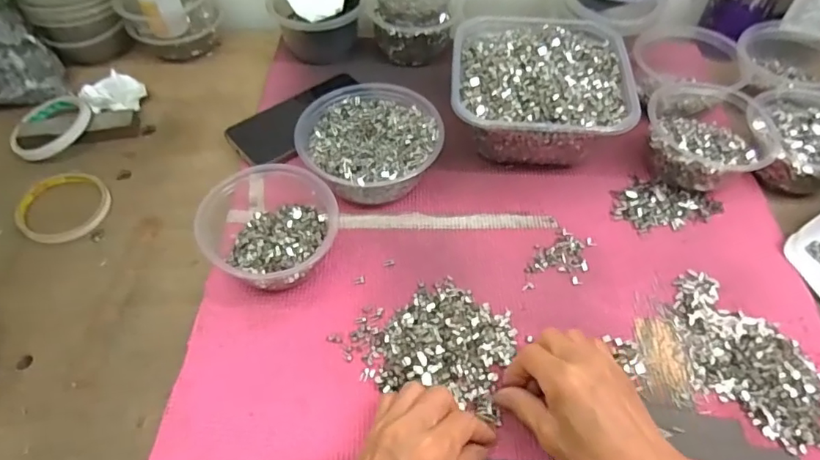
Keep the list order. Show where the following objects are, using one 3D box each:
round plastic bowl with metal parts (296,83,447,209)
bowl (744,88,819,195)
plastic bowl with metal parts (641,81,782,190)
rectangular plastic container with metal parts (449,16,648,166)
[{"bbox_3d":[-0.039,-0.084,0.519,0.133,0.061,0.135,0,55,0],"label":"round plastic bowl with metal parts"},{"bbox_3d":[0.398,-0.090,0.523,0.119,0.047,0.111,31,60,20],"label":"bowl"},{"bbox_3d":[0.292,-0.095,0.516,0.116,0.061,0.124,0,55,0],"label":"plastic bowl with metal parts"},{"bbox_3d":[0.131,-0.145,0.545,0.173,0.081,0.178,4,55,3],"label":"rectangular plastic container with metal parts"}]

